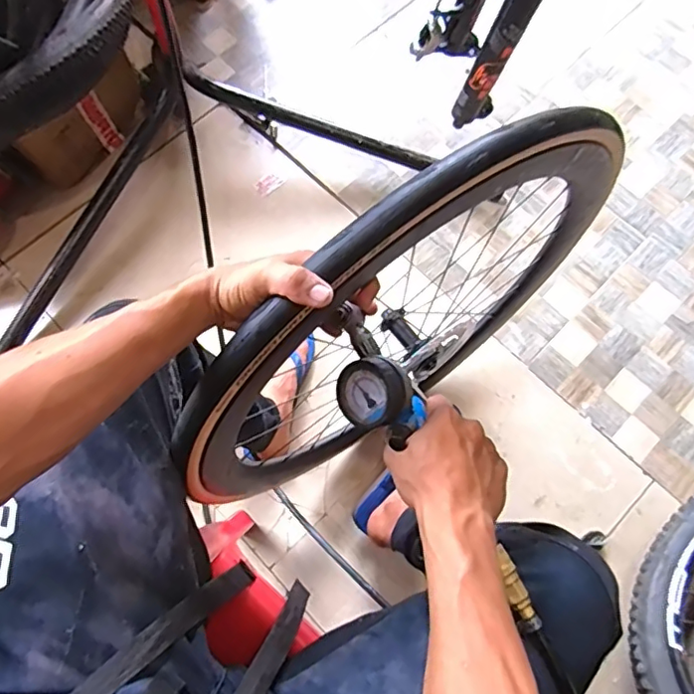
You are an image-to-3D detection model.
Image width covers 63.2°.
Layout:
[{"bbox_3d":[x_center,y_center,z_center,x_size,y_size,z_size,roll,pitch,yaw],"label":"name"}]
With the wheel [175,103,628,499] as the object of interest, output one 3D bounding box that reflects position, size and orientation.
[{"bbox_3d":[0.077,-0.027,0.740,0.621,0.643,0.103,-38,77,-11],"label":"wheel"}]

